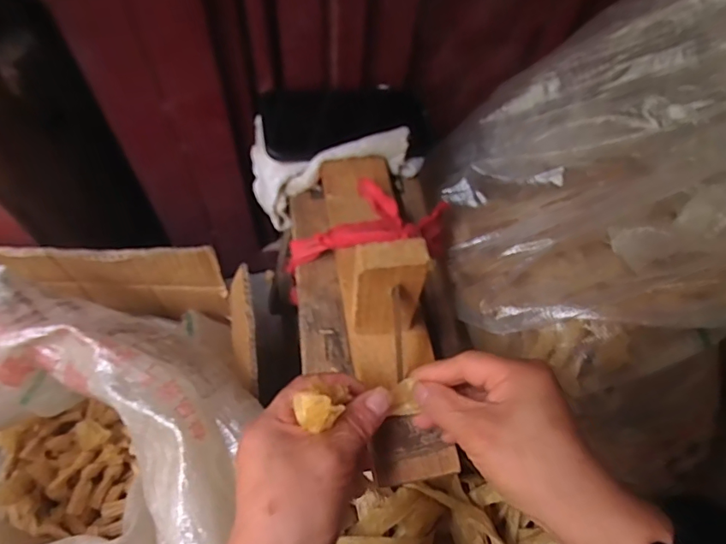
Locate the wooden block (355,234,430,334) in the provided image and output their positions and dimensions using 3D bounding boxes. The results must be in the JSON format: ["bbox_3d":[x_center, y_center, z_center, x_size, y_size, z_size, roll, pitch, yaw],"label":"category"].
[{"bbox_3d":[0.015,0.014,0.337,0.045,0.101,0.021,-4,61,-6],"label":"wooden block"}]

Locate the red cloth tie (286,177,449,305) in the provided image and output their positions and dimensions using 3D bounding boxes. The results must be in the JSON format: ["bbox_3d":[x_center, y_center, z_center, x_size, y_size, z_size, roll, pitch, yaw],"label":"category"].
[{"bbox_3d":[0.005,-0.036,0.431,0.154,0.054,0.080,-17,64,-13],"label":"red cloth tie"}]

